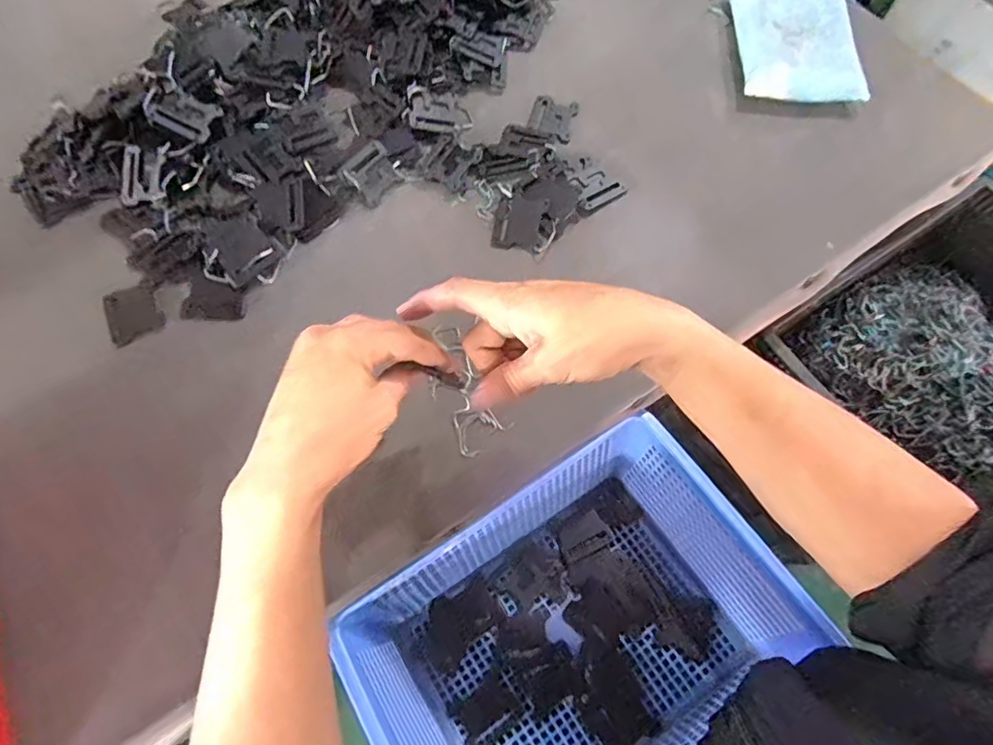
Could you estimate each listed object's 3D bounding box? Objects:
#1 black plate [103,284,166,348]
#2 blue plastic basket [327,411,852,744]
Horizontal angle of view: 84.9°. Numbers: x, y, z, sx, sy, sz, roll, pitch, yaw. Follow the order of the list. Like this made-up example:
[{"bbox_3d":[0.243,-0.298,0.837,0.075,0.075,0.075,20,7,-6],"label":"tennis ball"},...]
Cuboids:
[{"bbox_3d":[-0.296,-0.049,0.440,0.041,0.004,0.048,-29,71,-11],"label":"black plate"},{"bbox_3d":[0.062,0.207,0.420,0.300,0.109,0.214,-35,72,-13],"label":"blue plastic basket"}]

